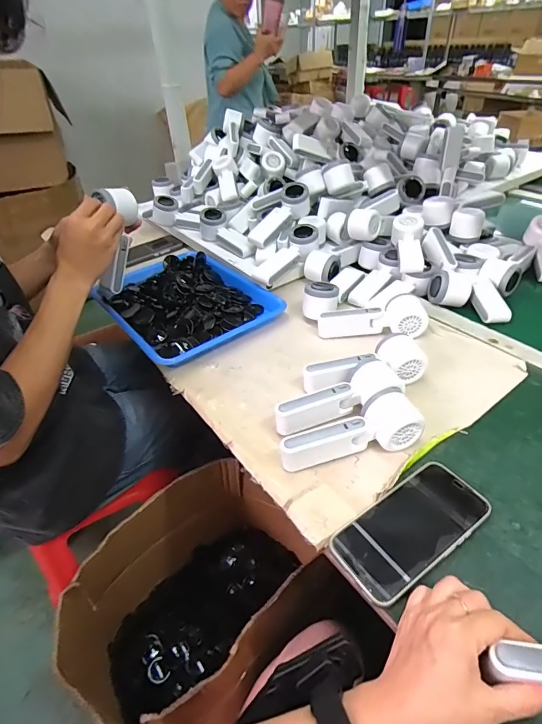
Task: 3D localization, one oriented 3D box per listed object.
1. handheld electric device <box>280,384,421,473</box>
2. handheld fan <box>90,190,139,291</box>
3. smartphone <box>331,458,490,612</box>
[{"bbox_3d":[0.089,0.082,0.467,0.161,0.050,0.061,-15,40,-12],"label":"handheld electric device"},{"bbox_3d":[-0.261,-0.202,0.673,0.048,0.166,0.065,24,23,31],"label":"handheld fan"},{"bbox_3d":[0.140,0.163,0.399,0.159,0.012,0.077,-26,44,-24],"label":"smartphone"}]

